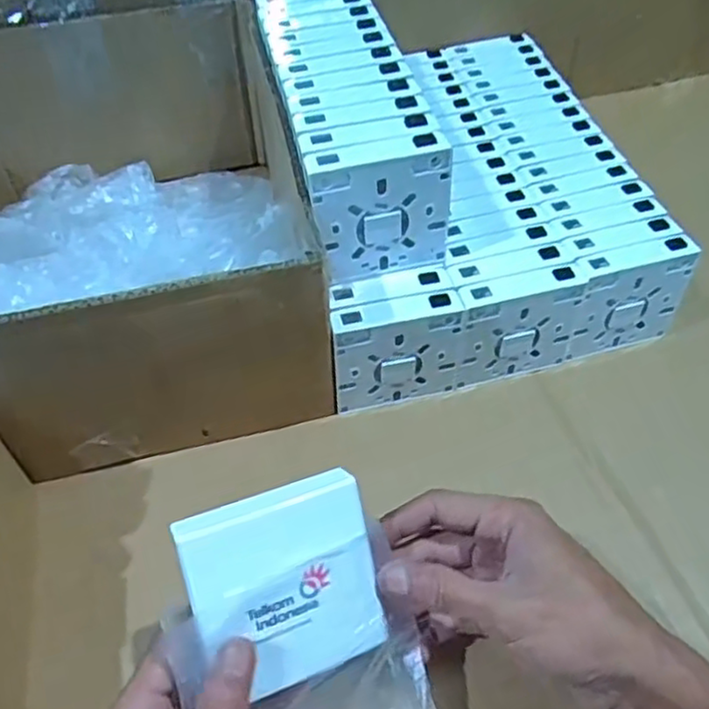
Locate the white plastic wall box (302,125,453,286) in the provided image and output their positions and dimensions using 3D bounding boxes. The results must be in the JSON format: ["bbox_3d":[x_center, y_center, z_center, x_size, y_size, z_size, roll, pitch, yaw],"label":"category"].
[{"bbox_3d":[0.015,-0.089,0.424,0.084,0.089,0.025,-13,48,-8],"label":"white plastic wall box"}]

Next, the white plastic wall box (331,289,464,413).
[{"bbox_3d":[0.031,-0.001,0.461,0.088,0.083,0.022,-12,48,-7],"label":"white plastic wall box"}]

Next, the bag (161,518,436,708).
[{"bbox_3d":[-0.017,0.159,0.319,0.109,0.128,0.035,-22,15,-18],"label":"bag"}]

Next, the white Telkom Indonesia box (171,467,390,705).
[{"bbox_3d":[-0.031,0.107,0.314,0.084,0.085,0.019,-15,7,-22],"label":"white Telkom Indonesia box"}]

